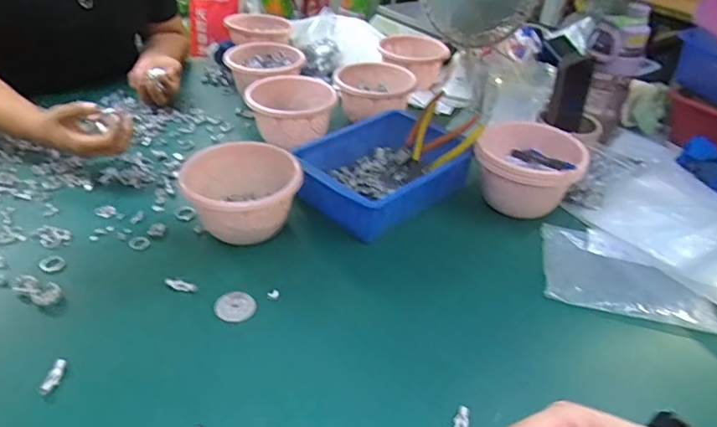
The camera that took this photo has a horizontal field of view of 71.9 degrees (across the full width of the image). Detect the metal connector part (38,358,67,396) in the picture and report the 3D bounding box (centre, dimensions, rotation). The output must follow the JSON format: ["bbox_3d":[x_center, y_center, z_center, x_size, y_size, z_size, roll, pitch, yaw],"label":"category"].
[{"bbox_3d":[-0.292,0.155,0.473,0.013,0.005,0.036,4,35,0],"label":"metal connector part"}]

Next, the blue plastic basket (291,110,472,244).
[{"bbox_3d":[0.037,-0.064,0.745,0.249,0.073,0.179,-28,46,-37],"label":"blue plastic basket"}]

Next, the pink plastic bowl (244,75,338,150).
[{"bbox_3d":[-0.117,-0.179,0.870,0.148,0.075,0.145,3,35,-2],"label":"pink plastic bowl"}]

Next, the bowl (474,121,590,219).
[{"bbox_3d":[0.251,-0.061,0.739,0.148,0.098,0.152,18,38,19],"label":"bowl"}]

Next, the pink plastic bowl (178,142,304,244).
[{"bbox_3d":[-0.159,-0.023,0.647,0.129,0.088,0.132,3,35,-2],"label":"pink plastic bowl"}]

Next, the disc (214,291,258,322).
[{"bbox_3d":[-0.140,0.105,0.561,0.042,0.004,0.045,3,35,-2],"label":"disc"}]

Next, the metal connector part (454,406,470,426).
[{"bbox_3d":[0.095,0.196,0.456,0.014,0.010,0.036,15,37,15],"label":"metal connector part"}]

